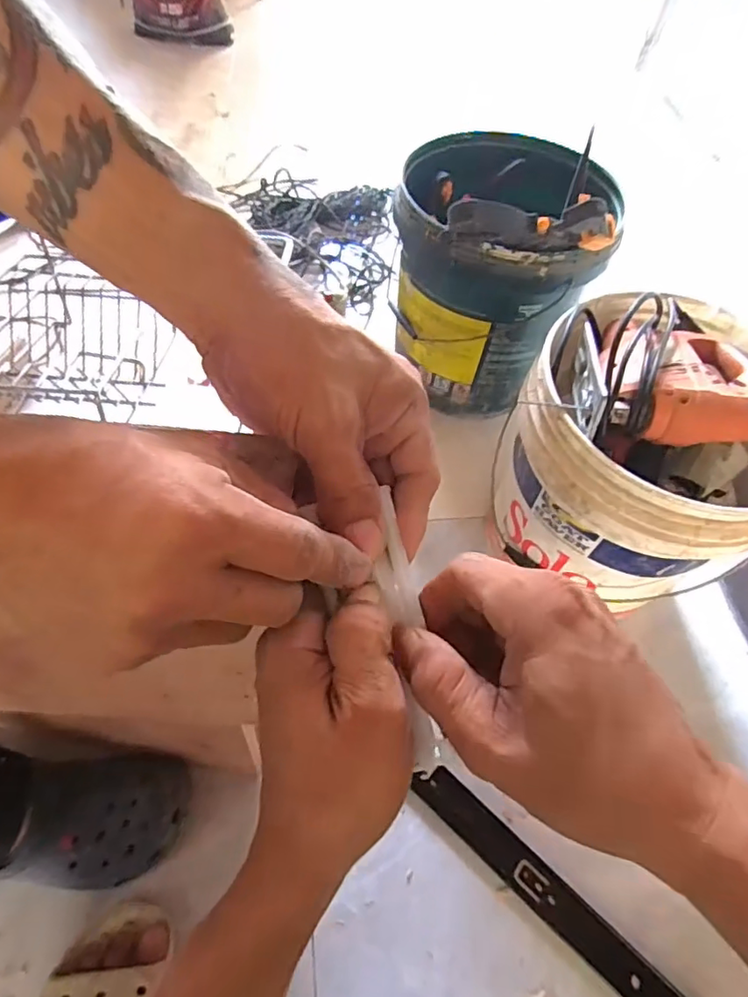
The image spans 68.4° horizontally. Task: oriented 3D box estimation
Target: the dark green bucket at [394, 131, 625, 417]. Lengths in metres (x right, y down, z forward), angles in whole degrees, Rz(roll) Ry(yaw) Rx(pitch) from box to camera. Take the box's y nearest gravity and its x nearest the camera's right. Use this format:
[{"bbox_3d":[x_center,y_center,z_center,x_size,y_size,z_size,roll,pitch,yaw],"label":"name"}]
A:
[{"bbox_3d":[0.178,-0.335,0.836,0.283,0.373,0.296,2,56,-3],"label":"dark green bucket"}]

